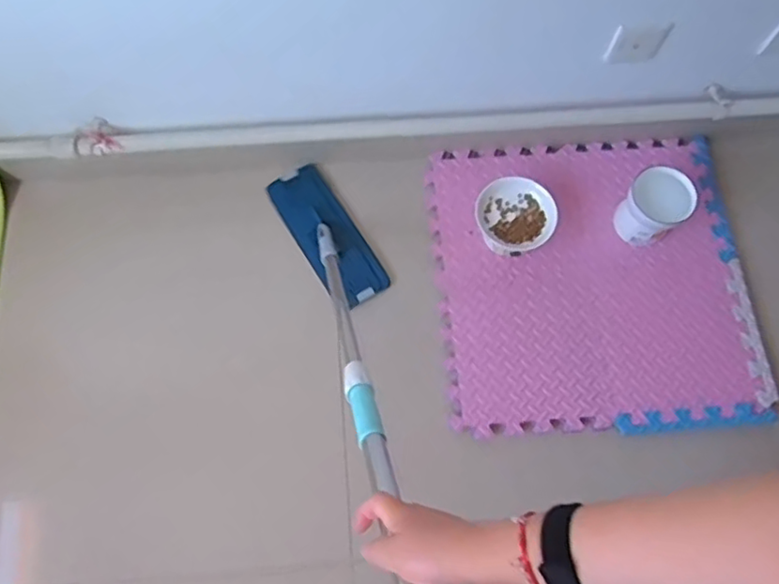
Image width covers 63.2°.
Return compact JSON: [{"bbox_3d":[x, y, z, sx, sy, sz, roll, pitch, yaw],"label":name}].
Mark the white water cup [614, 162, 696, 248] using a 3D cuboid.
[{"bbox_3d":[0.545,-0.178,1.299,0.142,0.131,0.118,-38,76,-13],"label":"white water cup"}]

